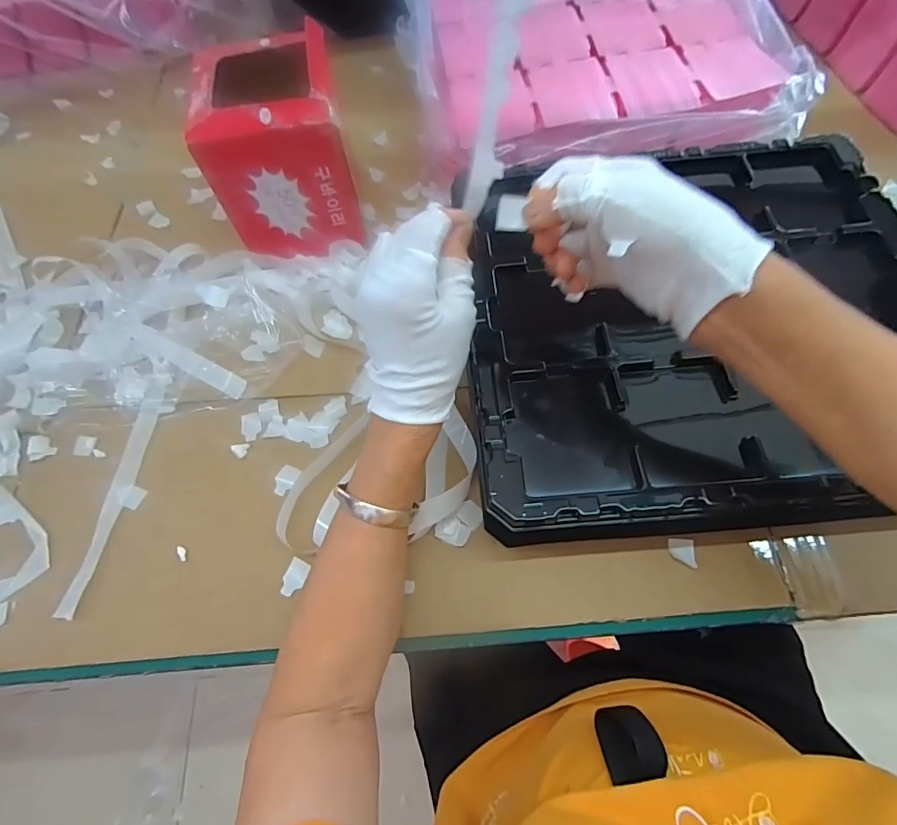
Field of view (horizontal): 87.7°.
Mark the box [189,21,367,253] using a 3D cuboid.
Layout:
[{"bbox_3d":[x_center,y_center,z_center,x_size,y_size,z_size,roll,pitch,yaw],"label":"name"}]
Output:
[{"bbox_3d":[-0.161,-0.262,0.472,0.121,0.151,0.158,-10,66,-2],"label":"box"}]

